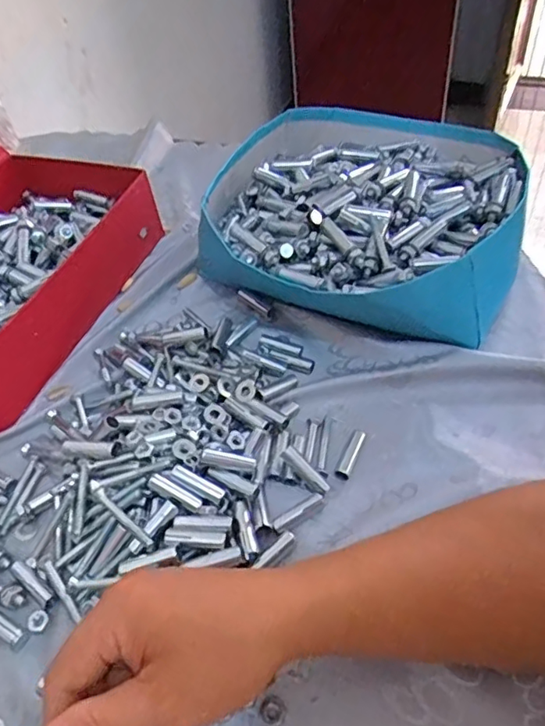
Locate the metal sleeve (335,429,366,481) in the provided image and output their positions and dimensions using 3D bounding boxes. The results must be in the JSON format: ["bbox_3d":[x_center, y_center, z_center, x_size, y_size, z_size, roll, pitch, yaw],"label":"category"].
[{"bbox_3d":[0.058,0.068,0.418,0.012,0.011,0.039,16,52,19],"label":"metal sleeve"}]

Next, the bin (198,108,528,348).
[{"bbox_3d":[0.083,-0.138,0.544,0.267,0.091,0.270,12,51,16],"label":"bin"}]

